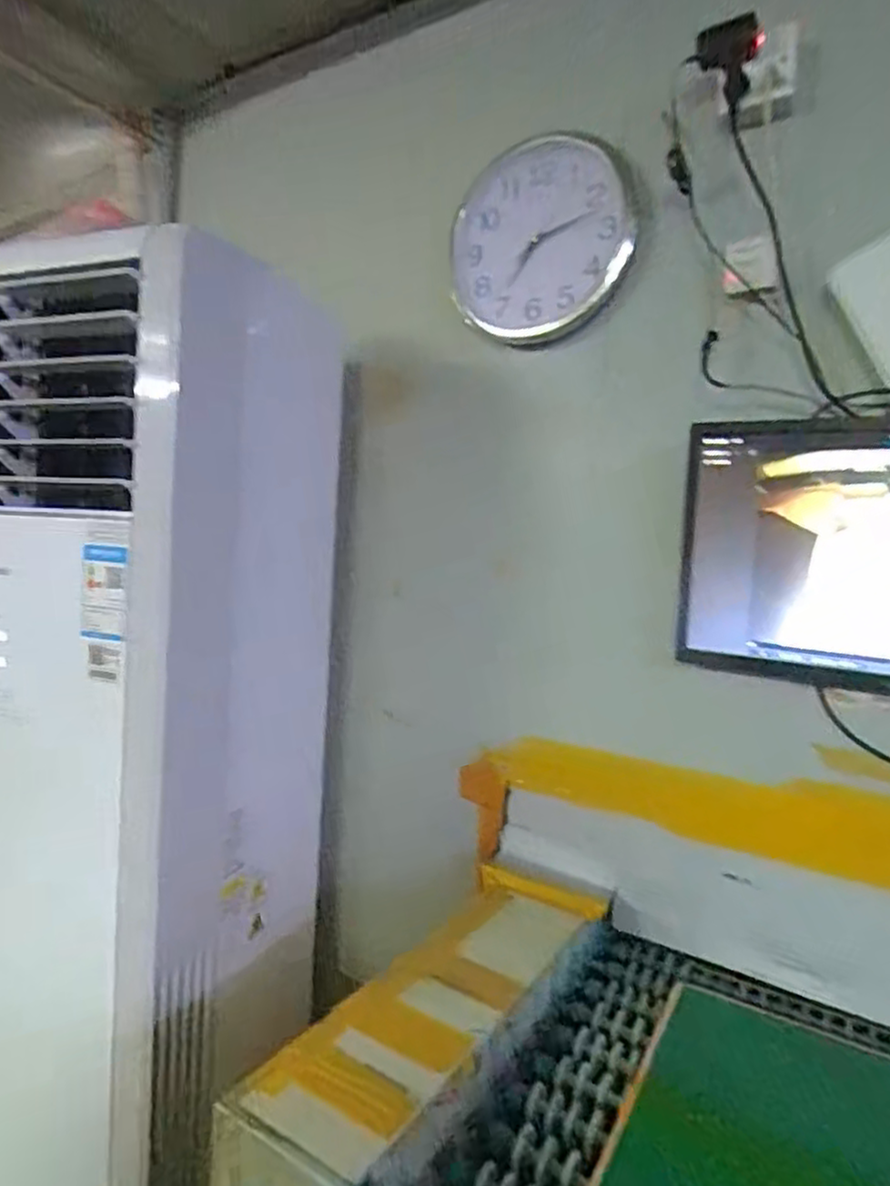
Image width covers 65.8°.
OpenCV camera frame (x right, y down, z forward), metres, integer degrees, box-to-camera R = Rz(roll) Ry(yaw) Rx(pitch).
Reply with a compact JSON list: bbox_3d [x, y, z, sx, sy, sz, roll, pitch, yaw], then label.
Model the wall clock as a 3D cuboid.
[{"bbox_3d":[0.120,-0.485,0.959,0.280,0.248,0.059,6,4,34],"label":"wall clock"}]

